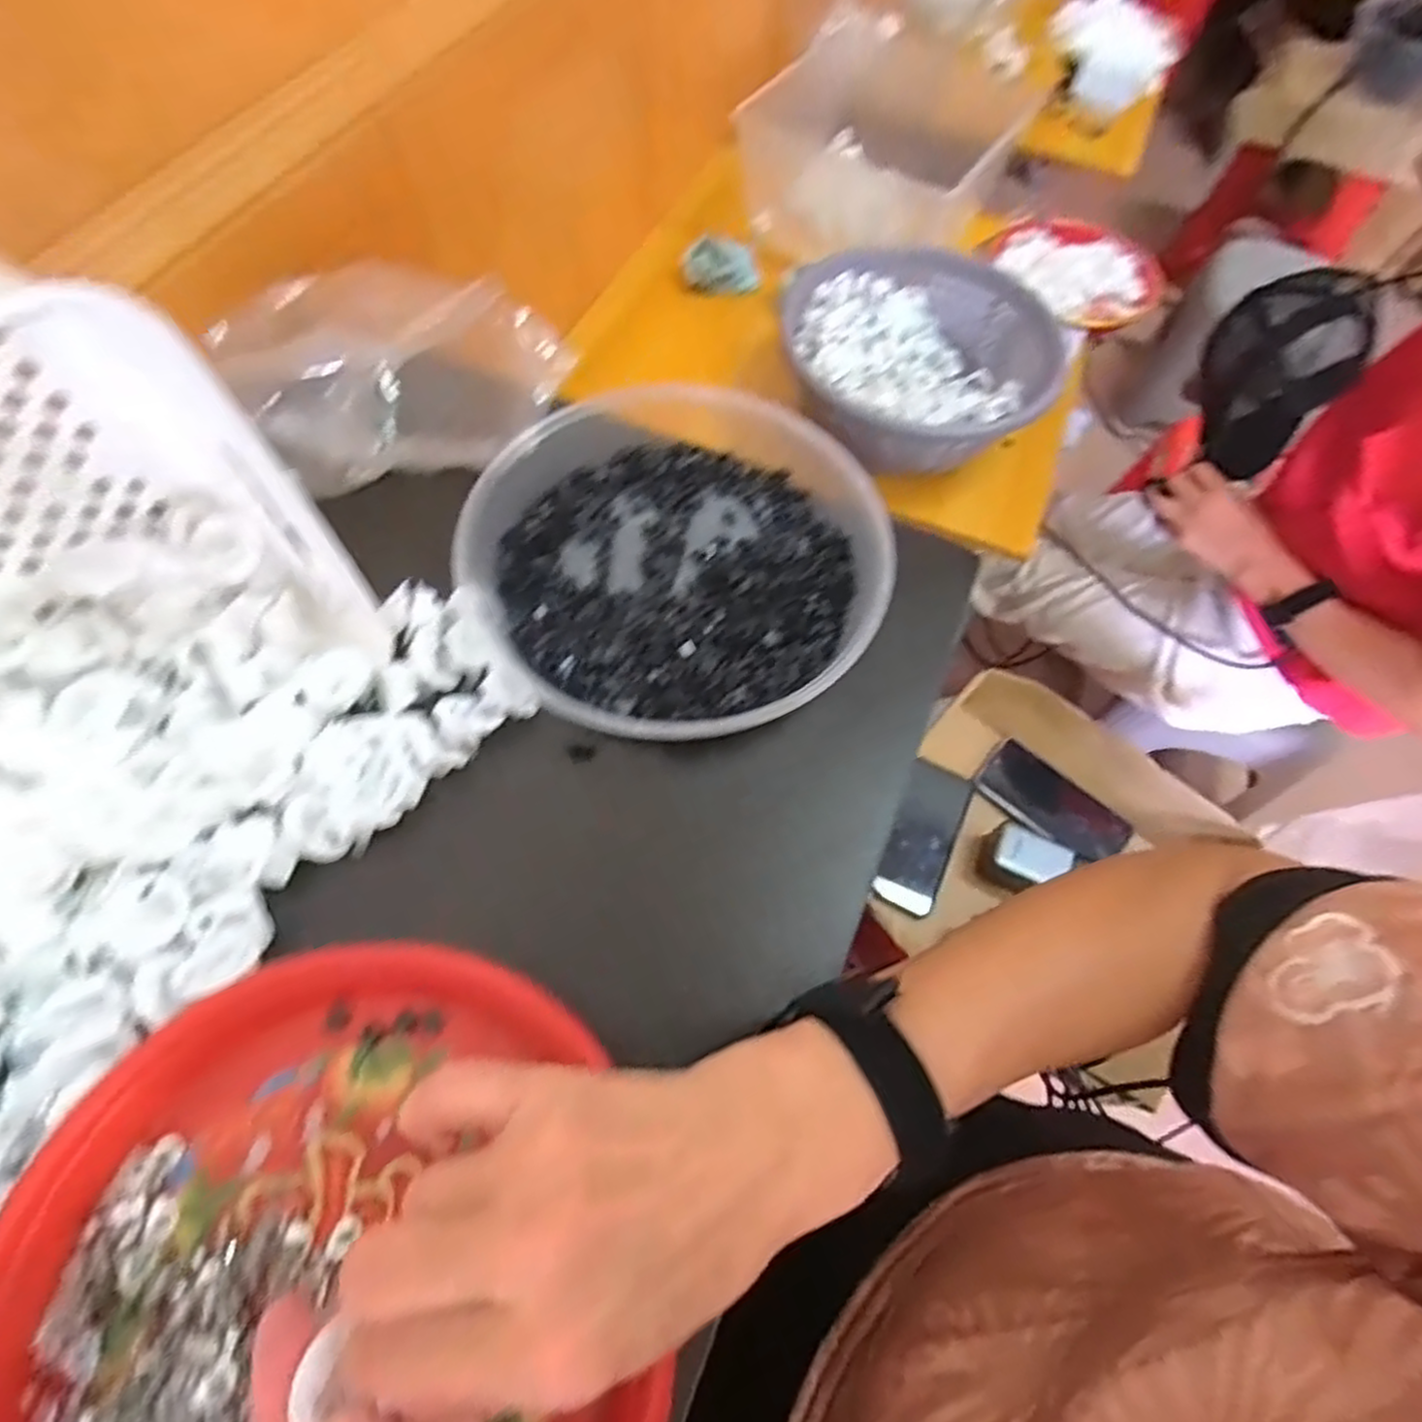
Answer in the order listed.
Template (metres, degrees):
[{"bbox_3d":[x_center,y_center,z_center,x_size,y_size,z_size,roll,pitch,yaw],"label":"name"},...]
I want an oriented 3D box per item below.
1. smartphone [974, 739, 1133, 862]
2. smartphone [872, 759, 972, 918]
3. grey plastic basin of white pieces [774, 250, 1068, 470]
[{"bbox_3d":[0.375,0.103,0.792,0.163,0.010,0.075,41,75,8],"label":"smartphone"},{"bbox_3d":[0.221,0.130,0.754,0.077,0.010,0.170,35,63,-13],"label":"smartphone"},{"bbox_3d":[0.221,-0.382,0.789,0.269,0.094,0.261,1,64,-2],"label":"grey plastic basin of white pieces"}]

